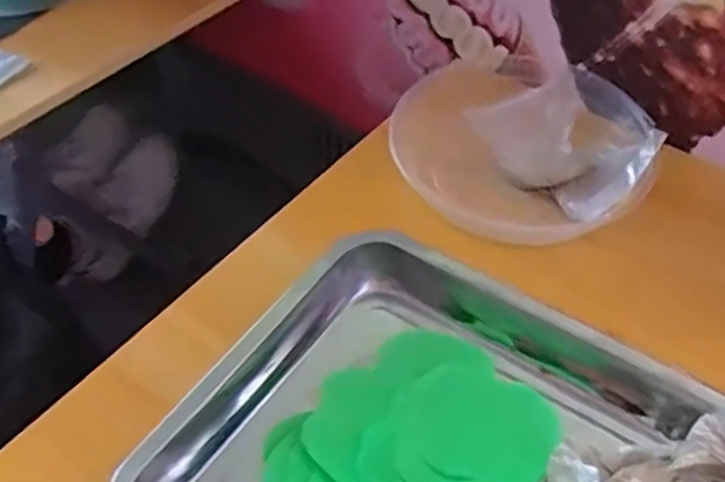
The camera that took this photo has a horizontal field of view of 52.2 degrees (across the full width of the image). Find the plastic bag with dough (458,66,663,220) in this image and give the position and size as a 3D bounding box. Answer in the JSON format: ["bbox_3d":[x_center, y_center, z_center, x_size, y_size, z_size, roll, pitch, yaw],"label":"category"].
[{"bbox_3d":[0.158,-0.071,0.567,0.092,0.072,0.125,-30,55,-23],"label":"plastic bag with dough"}]

